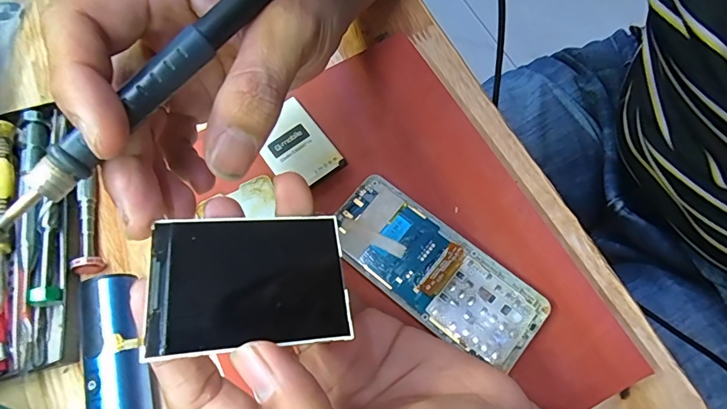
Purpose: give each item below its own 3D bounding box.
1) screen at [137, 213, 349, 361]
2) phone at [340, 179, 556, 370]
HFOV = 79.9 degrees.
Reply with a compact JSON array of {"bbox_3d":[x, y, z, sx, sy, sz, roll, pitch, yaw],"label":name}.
[{"bbox_3d":[-0.038,0.025,0.146,0.062,0.004,0.044,-2,60,-17],"label":"screen"},{"bbox_3d":[0.037,0.033,0.235,0.120,0.008,0.049,37,77,16],"label":"phone"}]

